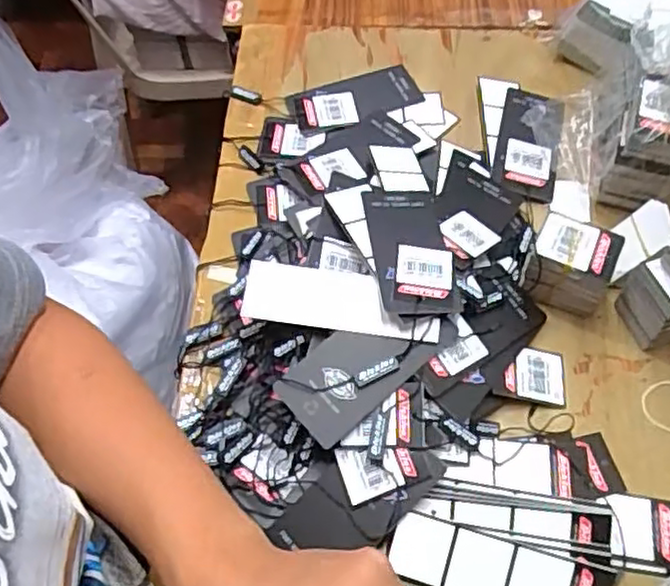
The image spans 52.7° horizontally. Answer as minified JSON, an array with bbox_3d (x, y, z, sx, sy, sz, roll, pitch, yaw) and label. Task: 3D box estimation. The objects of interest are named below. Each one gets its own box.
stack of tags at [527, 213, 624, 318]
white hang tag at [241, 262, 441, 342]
[{"bbox_3d":[0.156,-0.017,0.449,0.051,0.052,0.038,16,62,12],"label":"stack of tags"},{"bbox_3d":[0.004,0.004,0.418,0.120,0.006,0.039,7,68,5],"label":"white hang tag"}]

